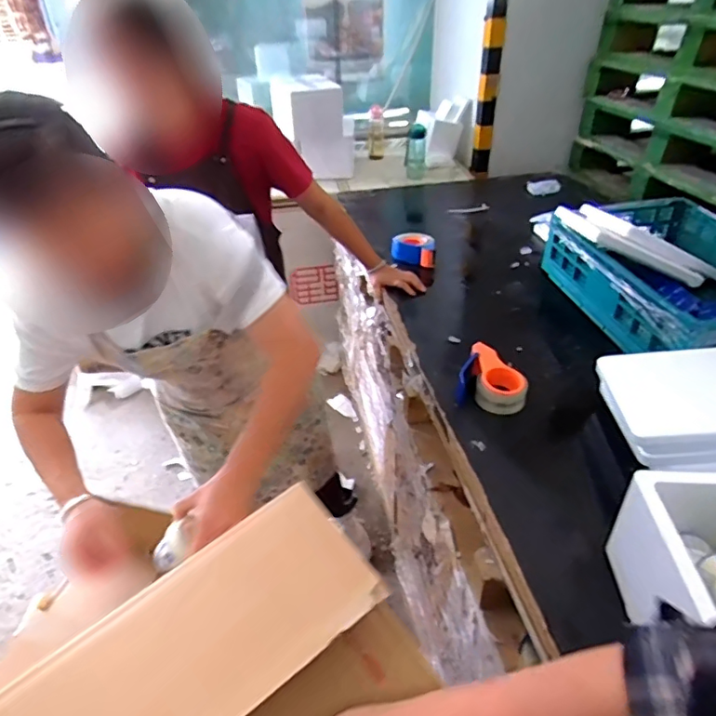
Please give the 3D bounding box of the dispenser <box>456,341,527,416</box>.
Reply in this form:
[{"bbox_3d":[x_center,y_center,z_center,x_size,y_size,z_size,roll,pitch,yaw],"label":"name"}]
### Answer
[{"bbox_3d":[0.275,0.045,1.077,0.133,0.074,0.139,8,36,14],"label":"dispenser"}]

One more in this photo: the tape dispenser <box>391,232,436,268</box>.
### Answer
[{"bbox_3d":[0.163,-0.325,1.574,0.128,0.063,0.124,2,35,6],"label":"tape dispenser"}]

